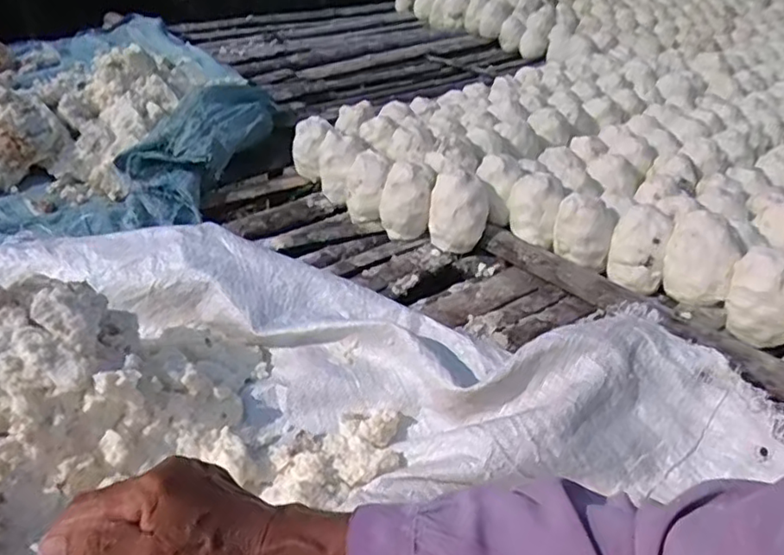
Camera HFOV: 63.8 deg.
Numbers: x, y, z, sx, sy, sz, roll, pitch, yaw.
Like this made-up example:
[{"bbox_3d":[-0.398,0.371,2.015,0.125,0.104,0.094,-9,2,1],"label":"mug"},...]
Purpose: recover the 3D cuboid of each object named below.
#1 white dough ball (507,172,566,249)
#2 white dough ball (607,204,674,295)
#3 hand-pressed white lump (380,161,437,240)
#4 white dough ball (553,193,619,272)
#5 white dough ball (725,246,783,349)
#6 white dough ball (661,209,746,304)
[{"bbox_3d":[0.208,-0.104,0.908,0.077,0.080,0.085,7,36,8],"label":"white dough ball"},{"bbox_3d":[0.333,-0.041,0.842,0.073,0.092,0.067,1,36,-1],"label":"white dough ball"},{"bbox_3d":[0.023,-0.113,0.944,0.075,0.113,0.062,1,36,0],"label":"hand-pressed white lump"},{"bbox_3d":[0.266,-0.066,0.873,0.079,0.083,0.062,12,37,15],"label":"white dough ball"},{"bbox_3d":[0.446,0.021,0.755,0.079,0.096,0.062,19,40,23],"label":"white dough ball"},{"bbox_3d":[0.389,-0.024,0.795,0.082,0.093,0.079,1,36,-1],"label":"white dough ball"}]

